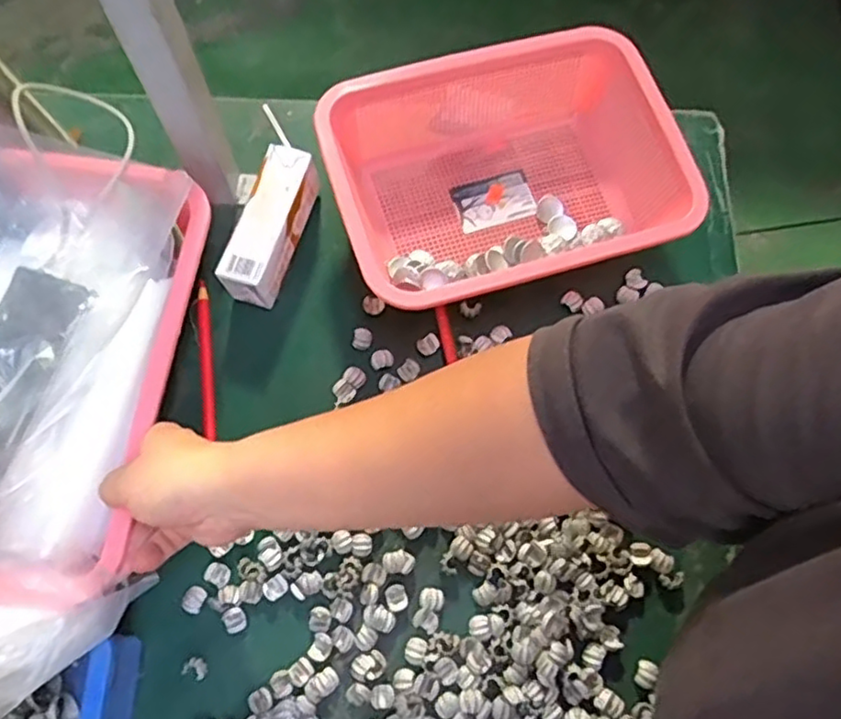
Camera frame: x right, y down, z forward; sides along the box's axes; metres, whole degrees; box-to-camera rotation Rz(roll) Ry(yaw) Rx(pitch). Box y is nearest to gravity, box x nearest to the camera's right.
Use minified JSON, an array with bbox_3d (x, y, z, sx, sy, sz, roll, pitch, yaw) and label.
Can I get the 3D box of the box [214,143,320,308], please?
[{"bbox_3d":[-0.116,-0.102,0.514,0.040,0.055,0.118,16,72,4],"label":"box"}]

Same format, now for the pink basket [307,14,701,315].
[{"bbox_3d":[0.063,-0.140,0.515,0.257,0.086,0.190,-16,72,-7],"label":"pink basket"}]

